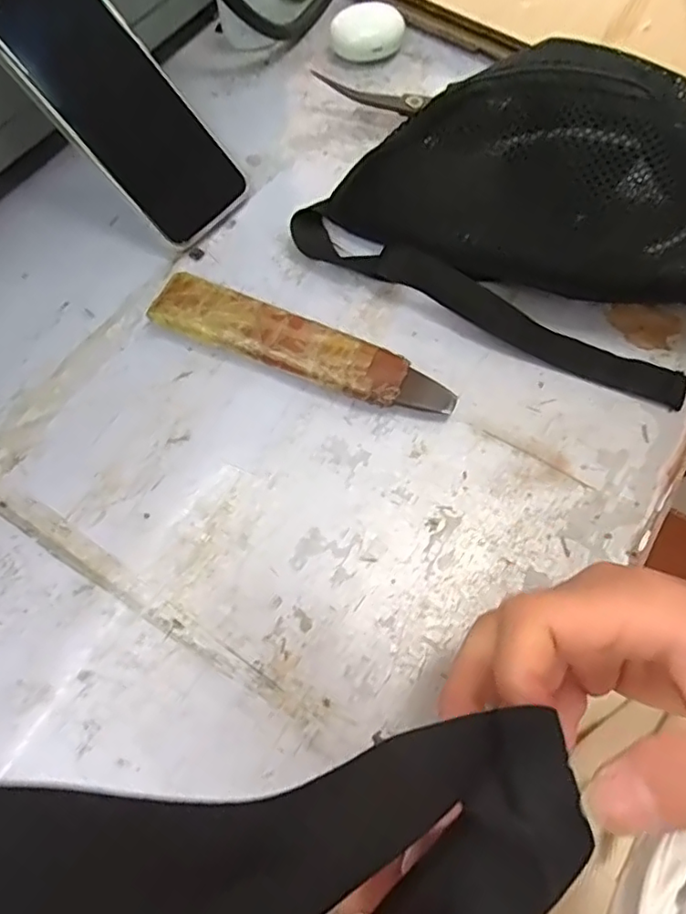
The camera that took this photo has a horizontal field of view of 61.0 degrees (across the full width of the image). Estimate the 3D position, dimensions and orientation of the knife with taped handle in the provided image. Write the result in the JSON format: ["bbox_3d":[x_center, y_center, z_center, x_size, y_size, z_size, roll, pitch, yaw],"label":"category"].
[{"bbox_3d":[-0.025,-0.064,0.349,0.186,0.018,0.038,22,69,8],"label":"knife with taped handle"}]

